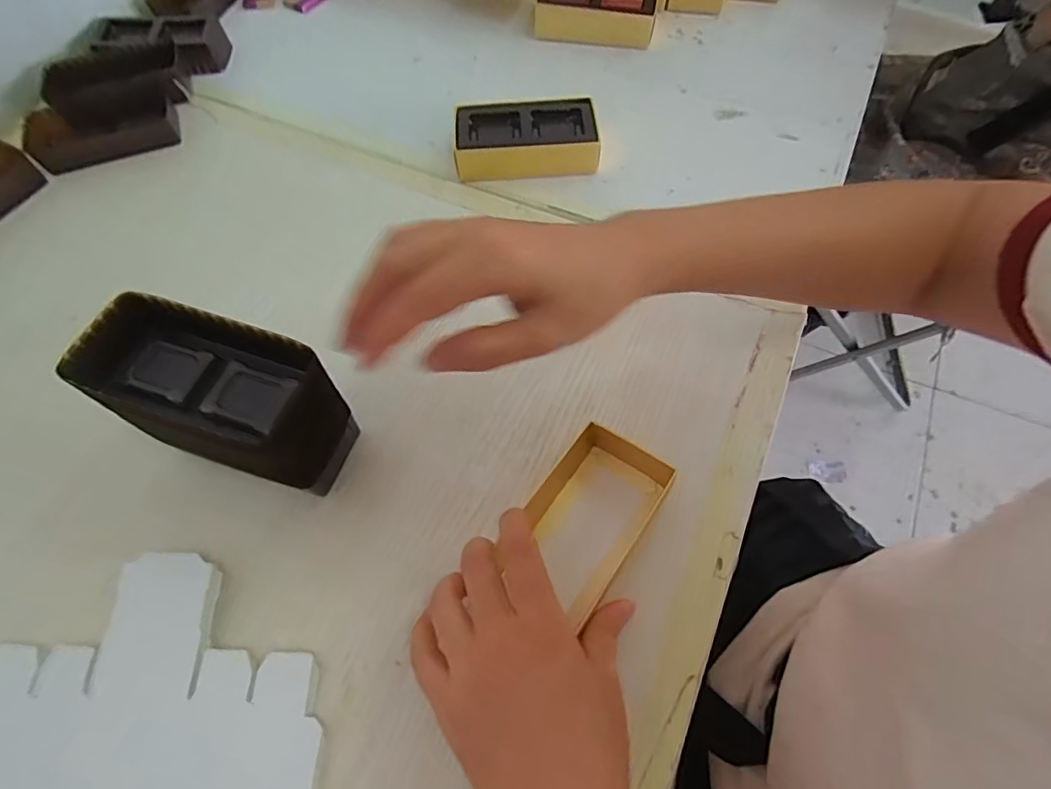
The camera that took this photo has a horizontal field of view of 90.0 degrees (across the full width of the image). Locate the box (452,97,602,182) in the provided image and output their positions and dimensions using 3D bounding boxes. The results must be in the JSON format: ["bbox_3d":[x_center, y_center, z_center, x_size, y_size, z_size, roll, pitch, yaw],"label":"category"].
[{"bbox_3d":[0.000,-0.208,0.431,0.111,0.033,0.057,-3,63,0],"label":"box"}]

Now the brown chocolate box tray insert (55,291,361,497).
[{"bbox_3d":[-0.162,0.005,0.294,0.117,0.091,0.066,16,65,9],"label":"brown chocolate box tray insert"}]

